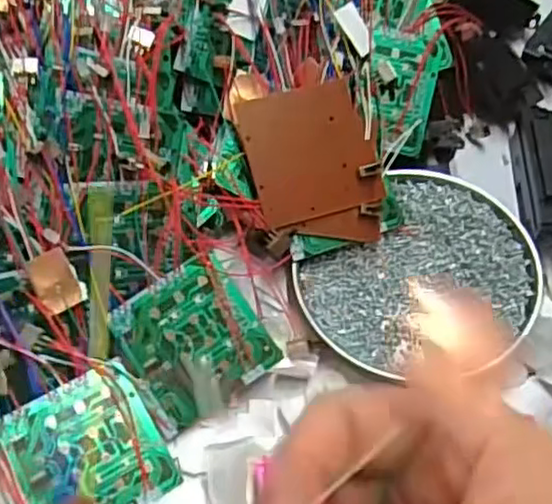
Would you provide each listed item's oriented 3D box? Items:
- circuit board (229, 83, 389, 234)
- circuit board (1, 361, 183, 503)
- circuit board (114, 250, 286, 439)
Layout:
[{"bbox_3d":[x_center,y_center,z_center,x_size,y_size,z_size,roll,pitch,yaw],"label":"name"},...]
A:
[{"bbox_3d":[0.020,-0.057,0.394,0.073,0.004,0.072,-15,89,-13],"label":"circuit board"},{"bbox_3d":[-0.092,0.100,0.344,0.069,0.004,0.070,-27,81,-21],"label":"circuit board"},{"bbox_3d":[-0.044,0.047,0.364,0.072,0.004,0.072,-33,84,-6],"label":"circuit board"}]

